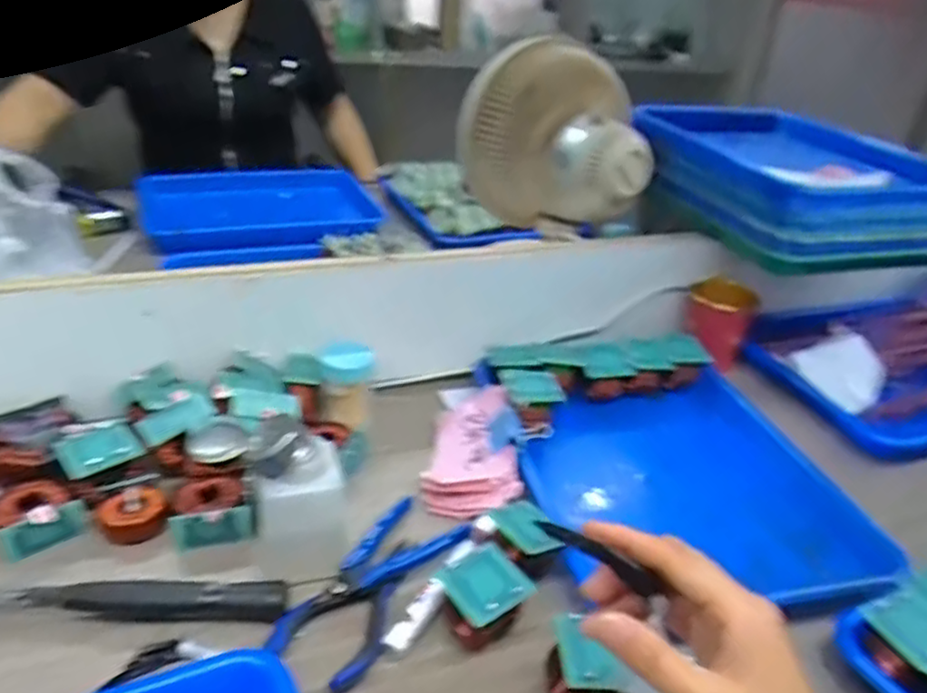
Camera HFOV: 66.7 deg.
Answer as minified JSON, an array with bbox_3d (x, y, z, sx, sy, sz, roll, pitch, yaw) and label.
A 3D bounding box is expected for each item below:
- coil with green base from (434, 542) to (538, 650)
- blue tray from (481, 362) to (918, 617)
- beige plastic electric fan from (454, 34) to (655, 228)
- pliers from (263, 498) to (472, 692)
[{"bbox_3d":[0.010,0.160,0.440,0.050,0.044,0.046,-16,37,-32],"label":"coil with green base"},{"bbox_3d":[0.165,0.109,0.583,0.246,0.064,0.275,-2,31,-11],"label":"blue tray"},{"bbox_3d":[0.117,-0.240,0.813,0.210,0.171,0.155,17,32,20],"label":"beige plastic electric fan"},{"bbox_3d":[-0.055,0.152,0.467,0.063,0.014,0.151,19,33,23],"label":"pliers"}]

